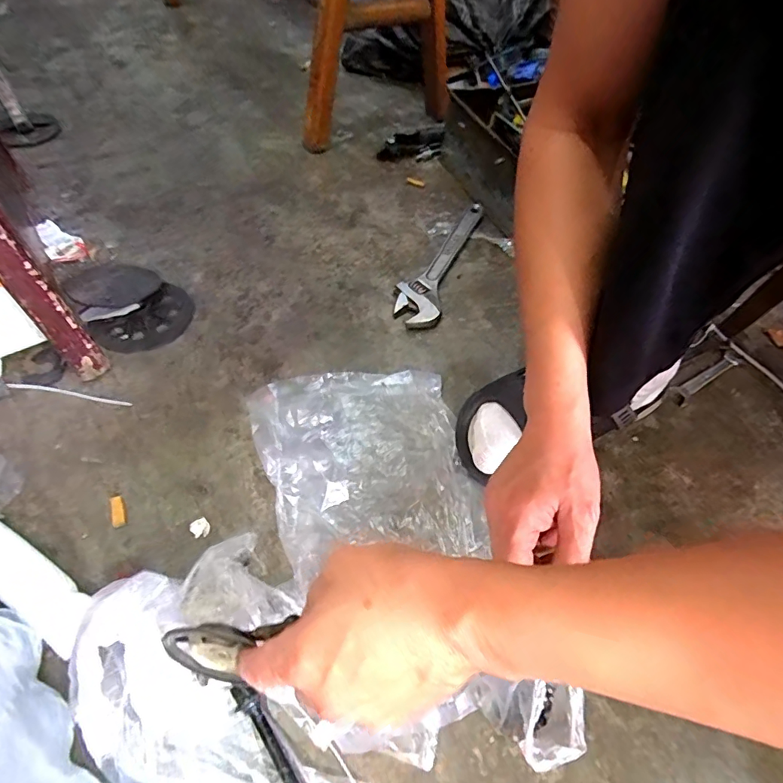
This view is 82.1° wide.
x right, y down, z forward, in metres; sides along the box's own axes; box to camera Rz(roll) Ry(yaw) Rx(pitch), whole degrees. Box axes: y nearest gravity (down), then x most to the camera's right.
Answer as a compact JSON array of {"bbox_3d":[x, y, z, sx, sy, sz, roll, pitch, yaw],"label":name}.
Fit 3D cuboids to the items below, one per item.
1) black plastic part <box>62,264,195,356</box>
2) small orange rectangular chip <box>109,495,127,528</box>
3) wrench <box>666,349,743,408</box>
[{"bbox_3d":[-0.329,-0.119,0.564,0.116,0.034,0.156,-33,65,-25],"label":"black plastic part"},{"bbox_3d":[-0.257,0.112,0.422,0.012,0.006,0.029,-20,60,-18],"label":"small orange rectangular chip"},{"bbox_3d":[0.400,-0.020,0.572,0.137,0.008,0.025,-27,62,-22],"label":"wrench"}]

